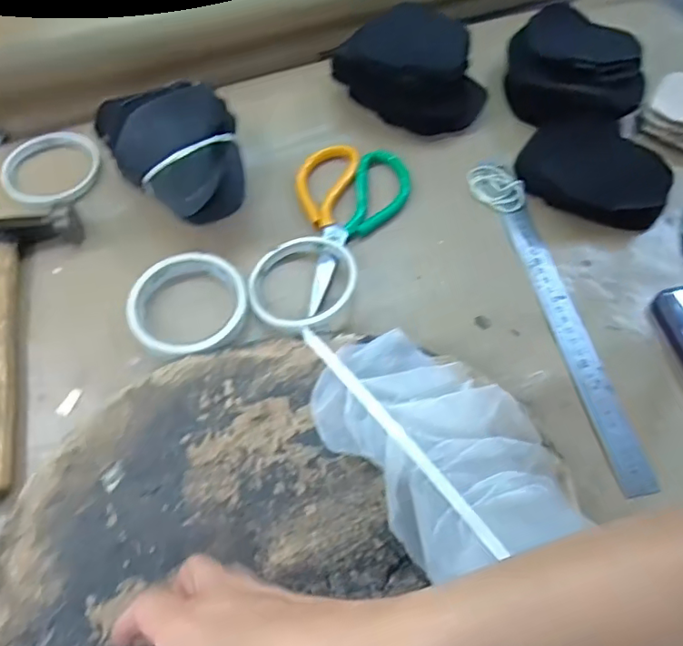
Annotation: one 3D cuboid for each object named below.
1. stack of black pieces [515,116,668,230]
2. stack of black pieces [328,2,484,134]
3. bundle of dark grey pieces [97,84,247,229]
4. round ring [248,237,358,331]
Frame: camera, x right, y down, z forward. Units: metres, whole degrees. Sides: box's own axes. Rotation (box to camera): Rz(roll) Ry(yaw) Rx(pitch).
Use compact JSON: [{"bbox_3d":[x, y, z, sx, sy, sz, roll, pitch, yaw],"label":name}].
[{"bbox_3d":[0.234,-0.144,0.507,0.128,0.029,0.103,27,62,16],"label":"stack of black pieces"},{"bbox_3d":[0.067,-0.241,0.536,0.116,0.067,0.128,-37,66,-20],"label":"stack of black pieces"},{"bbox_3d":[-0.130,-0.138,0.470,0.103,0.078,0.116,-31,63,-17],"label":"bundle of dark grey pieces"},{"bbox_3d":[-0.032,-0.035,0.440,0.085,0.018,0.085,0,59,0],"label":"round ring"}]

